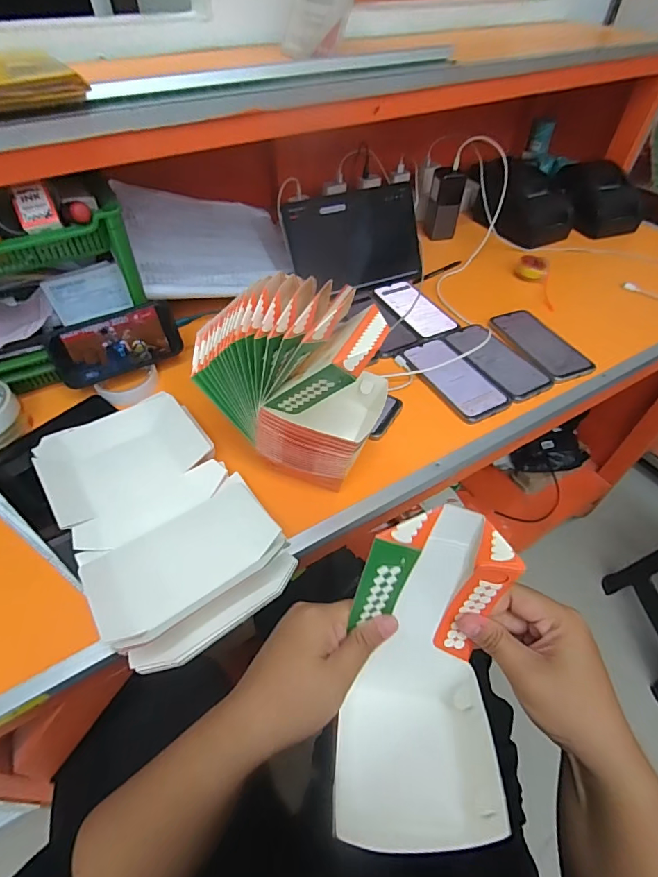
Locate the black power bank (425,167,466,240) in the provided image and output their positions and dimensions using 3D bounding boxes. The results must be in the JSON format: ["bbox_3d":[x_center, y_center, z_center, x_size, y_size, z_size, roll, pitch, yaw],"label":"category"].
[{"bbox_3d":[0.241,-0.488,0.935,0.068,0.120,0.047,-3,49,-4],"label":"black power bank"}]

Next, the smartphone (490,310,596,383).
[{"bbox_3d":[0.339,-0.155,0.716,0.082,0.008,0.177,-17,51,-16],"label":"smartphone"}]

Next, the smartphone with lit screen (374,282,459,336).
[{"bbox_3d":[0.147,-0.227,0.774,0.080,0.006,0.168,-19,52,-17],"label":"smartphone with lit screen"}]

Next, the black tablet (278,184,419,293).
[{"bbox_3d":[0.051,-0.351,0.794,0.244,0.159,0.014,-18,19,-16],"label":"black tablet"}]

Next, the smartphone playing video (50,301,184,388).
[{"bbox_3d":[-0.288,-0.129,0.618,0.161,0.078,0.011,-25,35,-21],"label":"smartphone playing video"}]

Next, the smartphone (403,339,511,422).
[{"bbox_3d":[0.183,-0.094,0.658,0.078,0.008,0.166,-24,54,-21],"label":"smartphone"}]

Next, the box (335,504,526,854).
[{"bbox_3d":[0.070,0.160,0.332,0.113,0.225,0.086,4,6,2],"label":"box"}]

